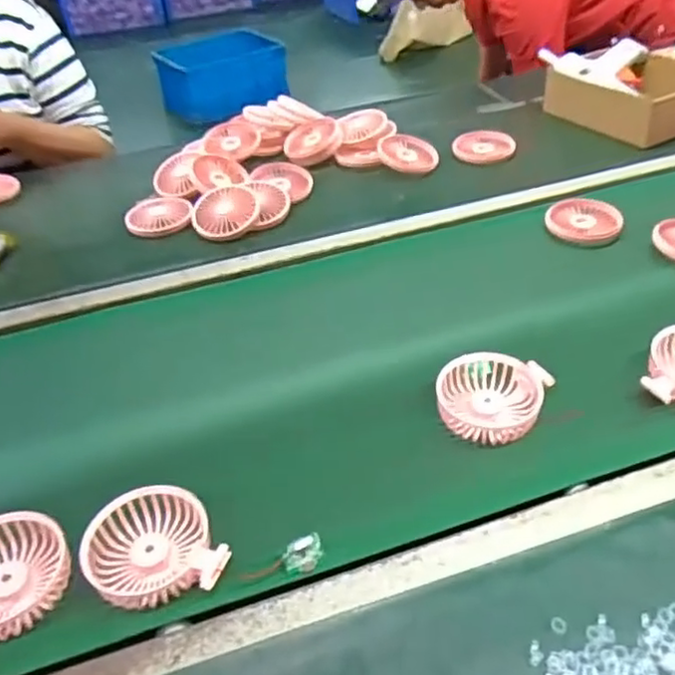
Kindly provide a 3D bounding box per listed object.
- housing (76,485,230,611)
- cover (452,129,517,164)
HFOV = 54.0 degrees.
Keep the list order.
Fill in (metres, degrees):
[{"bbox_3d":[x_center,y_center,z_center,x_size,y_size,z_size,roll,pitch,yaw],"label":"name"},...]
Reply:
[{"bbox_3d":[-0.133,0.154,0.492,0.100,0.034,0.087,-8,42,-2],"label":"housing"},{"bbox_3d":[0.215,-0.283,0.975,0.081,0.014,0.090,-22,45,-17],"label":"cover"}]

